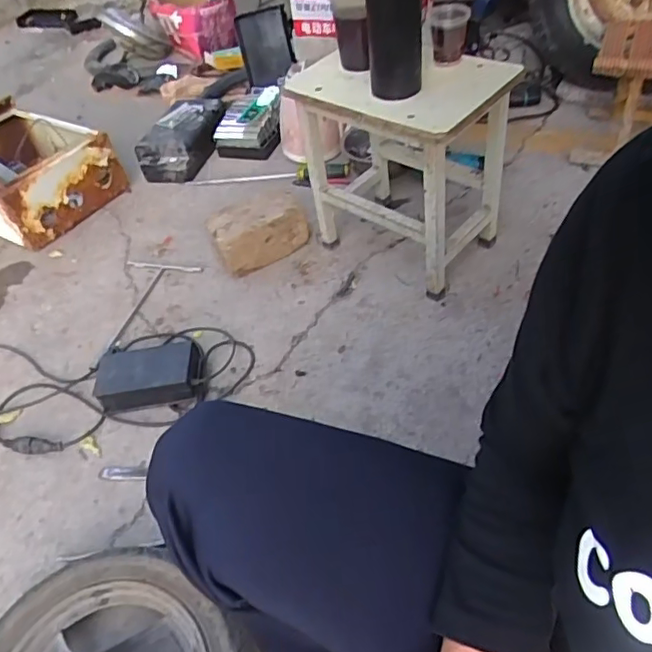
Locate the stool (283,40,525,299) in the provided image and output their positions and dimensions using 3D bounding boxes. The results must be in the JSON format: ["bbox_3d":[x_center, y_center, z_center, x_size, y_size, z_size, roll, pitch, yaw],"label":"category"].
[{"bbox_3d":[0.135,-0.292,1.064,0.340,0.360,0.242,25,57,25],"label":"stool"}]

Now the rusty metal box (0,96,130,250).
[{"bbox_3d":[-0.771,-0.390,1.442,0.413,0.164,0.305,22,55,23],"label":"rusty metal box"}]

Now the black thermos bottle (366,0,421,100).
[{"bbox_3d":[0.102,-0.456,0.840,0.085,0.214,0.069,1,45,8],"label":"black thermos bottle"}]

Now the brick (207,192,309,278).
[{"bbox_3d":[-0.146,-0.197,1.214,0.203,0.116,0.104,-30,53,-18],"label":"brick"}]

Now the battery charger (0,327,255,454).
[{"bbox_3d":[-0.431,0.094,1.016,0.576,0.074,0.249,-4,50,1],"label":"battery charger"}]

